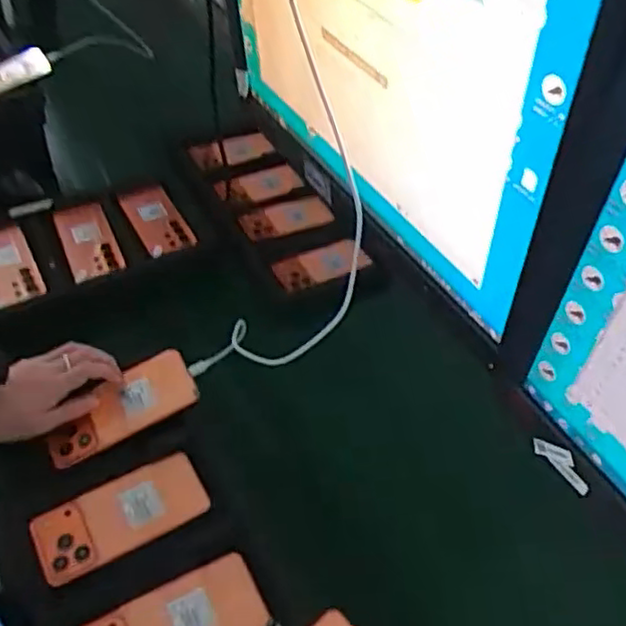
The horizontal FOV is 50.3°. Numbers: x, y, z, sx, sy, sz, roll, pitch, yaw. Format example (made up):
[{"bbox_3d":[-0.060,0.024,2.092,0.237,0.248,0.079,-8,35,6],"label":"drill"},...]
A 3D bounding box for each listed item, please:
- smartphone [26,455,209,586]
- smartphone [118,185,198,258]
[{"bbox_3d":[-0.186,0.198,0.649,0.160,0.007,0.075,-22,54,-24],"label":"smartphone"},{"bbox_3d":[-0.256,-0.155,1.088,0.077,0.015,0.155,-20,53,-23],"label":"smartphone"}]

